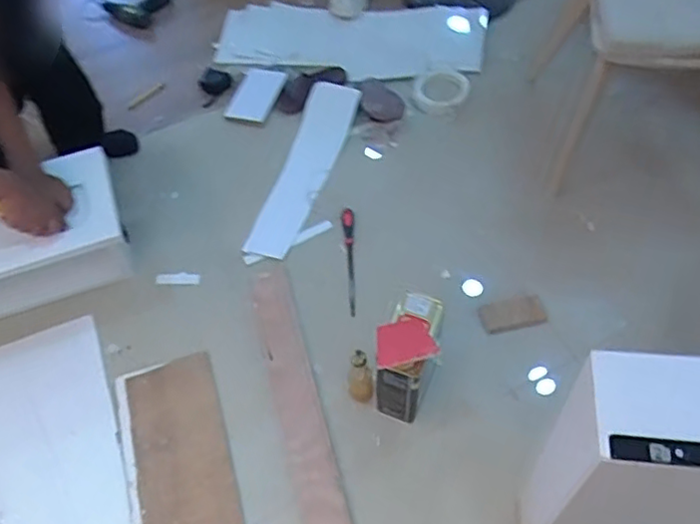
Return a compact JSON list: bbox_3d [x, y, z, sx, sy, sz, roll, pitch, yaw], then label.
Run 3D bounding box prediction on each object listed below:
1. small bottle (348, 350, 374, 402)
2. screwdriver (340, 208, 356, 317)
[{"bbox_3d":[0.016,0.230,1.262,0.043,0.180,0.057,-31,60,-17],"label":"small bottle"},{"bbox_3d":[0.000,0.000,1.574,0.032,0.033,0.282,-3,68,1],"label":"screwdriver"}]

